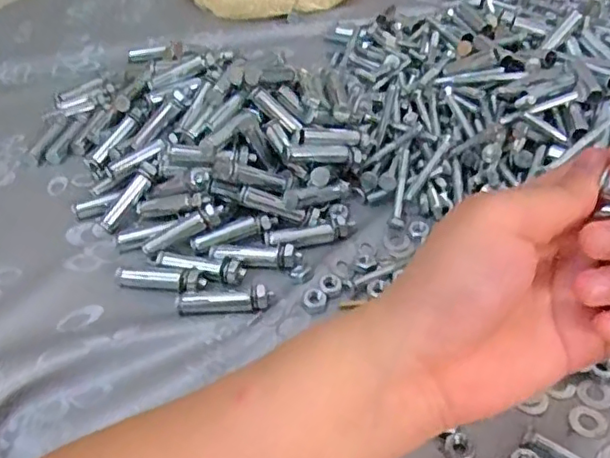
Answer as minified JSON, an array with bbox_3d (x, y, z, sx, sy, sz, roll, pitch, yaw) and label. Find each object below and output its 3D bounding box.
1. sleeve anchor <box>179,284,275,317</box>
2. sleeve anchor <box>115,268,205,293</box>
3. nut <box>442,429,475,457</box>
[{"bbox_3d":[-0.044,0.039,0.336,0.052,0.010,0.016,-2,44,3],"label":"sleeve anchor"},{"bbox_3d":[-0.084,0.027,0.351,0.054,0.010,0.016,10,46,14],"label":"sleeve anchor"},{"bbox_3d":[0.070,0.098,0.274,0.014,0.004,0.014,-2,44,2],"label":"nut"}]

